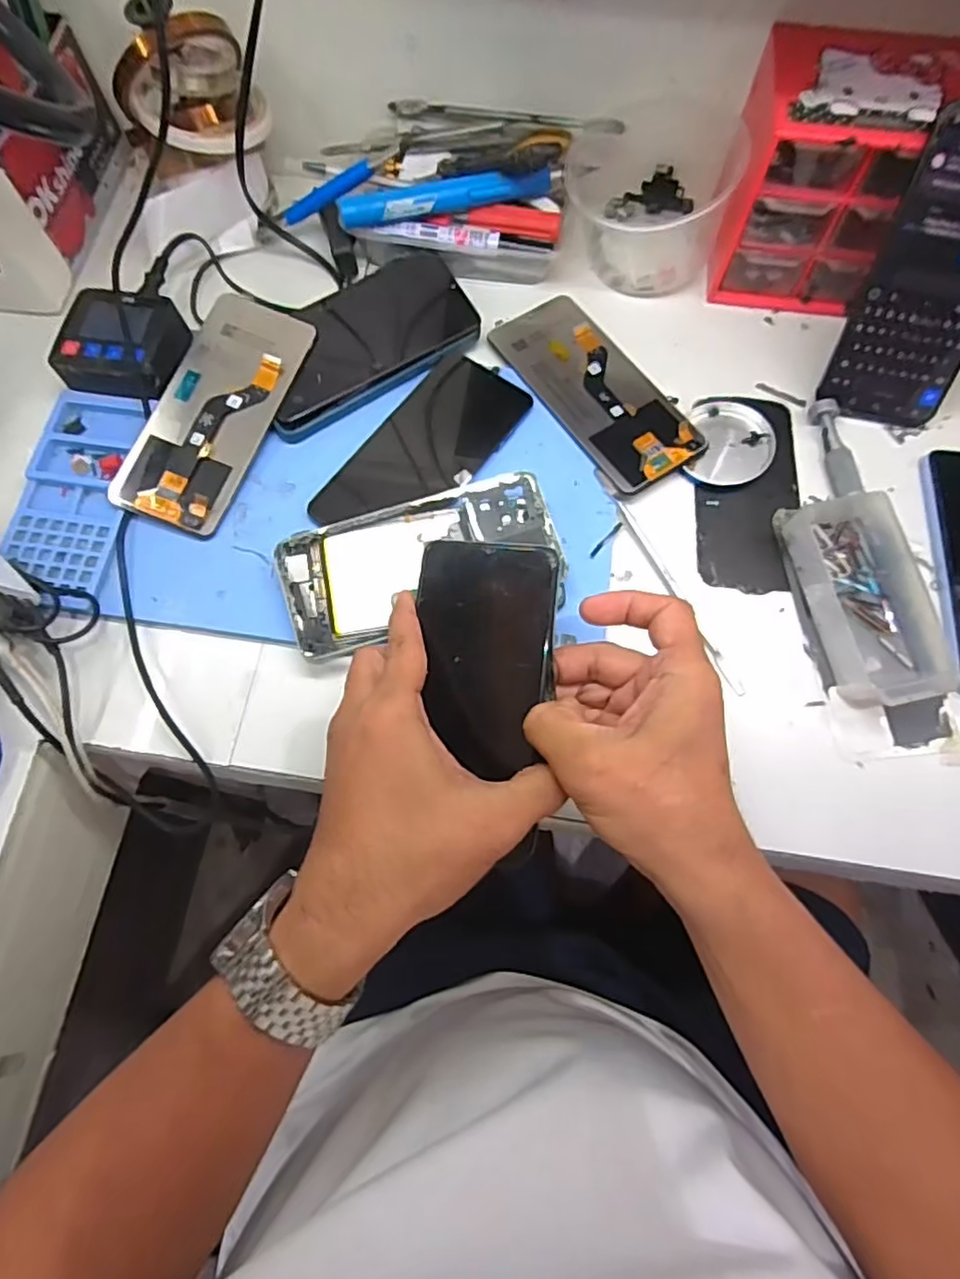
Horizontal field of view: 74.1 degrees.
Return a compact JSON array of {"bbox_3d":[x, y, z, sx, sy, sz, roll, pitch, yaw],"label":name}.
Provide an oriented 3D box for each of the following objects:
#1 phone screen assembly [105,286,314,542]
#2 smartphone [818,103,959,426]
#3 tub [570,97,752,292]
[{"bbox_3d":[-0.174,-0.150,0.417,0.073,0.007,0.164,22,79,4],"label":"phone screen assembly"},{"bbox_3d":[0.284,-0.223,0.395,0.080,0.167,0.010,11,37,3],"label":"smartphone"},{"bbox_3d":[0.125,-0.328,0.470,0.113,0.069,0.108,0,73,-1],"label":"tub"}]

